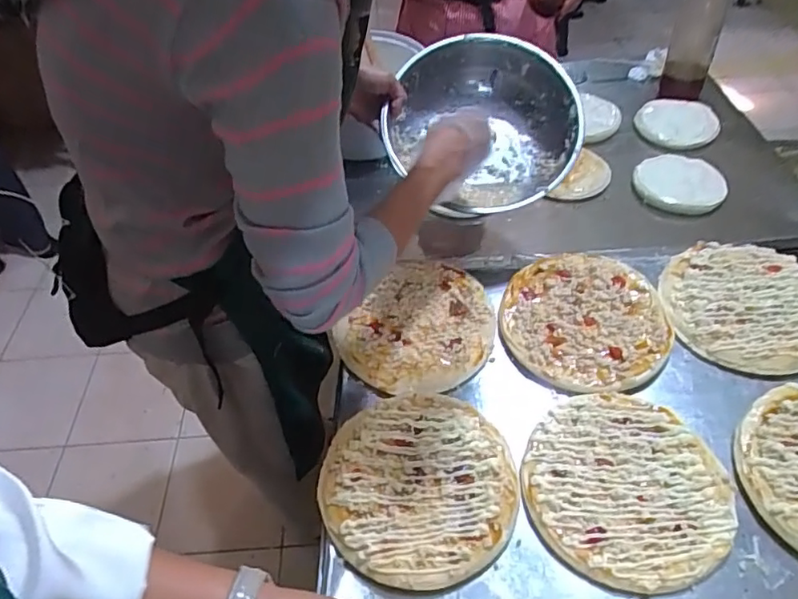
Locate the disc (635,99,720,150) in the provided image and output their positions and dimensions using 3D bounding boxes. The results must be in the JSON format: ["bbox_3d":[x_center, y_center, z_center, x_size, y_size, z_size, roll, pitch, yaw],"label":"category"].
[{"bbox_3d":[0.540,-0.335,1.102,0.151,0.022,0.151,6,48,17],"label":"disc"}]

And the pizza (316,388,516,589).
[{"bbox_3d":[0.021,0.182,0.590,0.193,0.014,0.199,-1,46,11],"label":"pizza"}]

